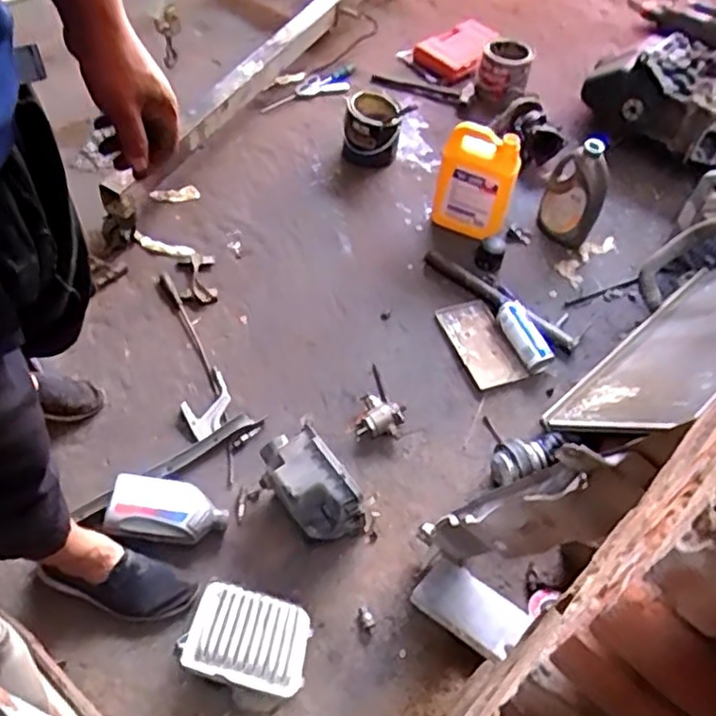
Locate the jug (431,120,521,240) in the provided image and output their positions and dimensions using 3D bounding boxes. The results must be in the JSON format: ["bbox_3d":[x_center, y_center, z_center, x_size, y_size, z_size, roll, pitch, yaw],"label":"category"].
[{"bbox_3d":[0.288,-0.435,1.752,0.192,0.284,0.124,12,54,5],"label":"jug"}]

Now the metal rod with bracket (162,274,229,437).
[{"bbox_3d":[-0.385,-0.016,1.572,0.105,0.028,0.443,-17,57,-15],"label":"metal rod with bracket"}]

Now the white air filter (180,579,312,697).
[{"bbox_3d":[-0.176,0.457,1.139,0.198,0.044,0.156,24,31,-9],"label":"white air filter"}]

